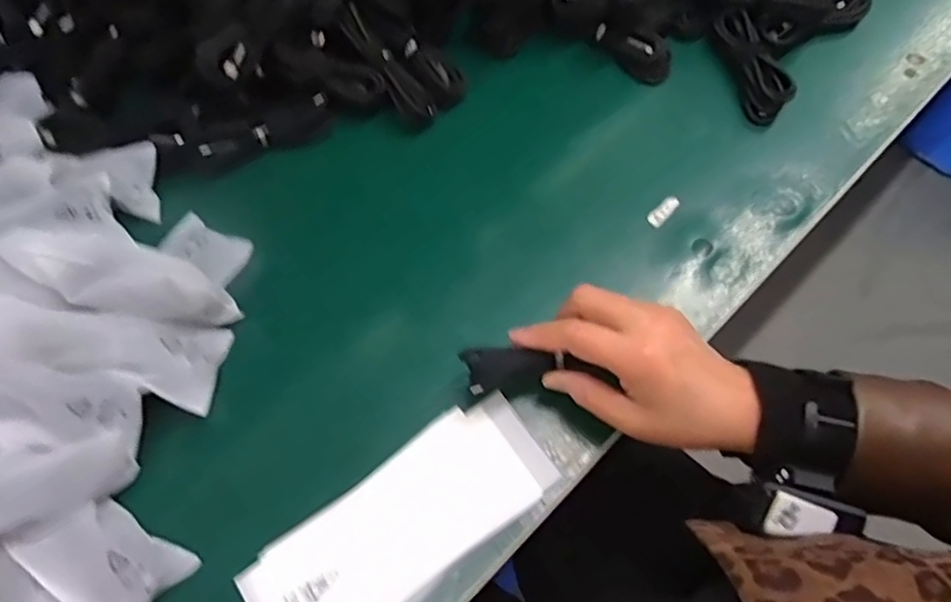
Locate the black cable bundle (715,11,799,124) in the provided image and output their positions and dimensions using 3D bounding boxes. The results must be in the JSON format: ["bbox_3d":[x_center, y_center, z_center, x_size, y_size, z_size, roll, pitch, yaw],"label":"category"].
[{"bbox_3d":[0.226,-0.194,0.497,0.027,0.033,0.098,-14,70,-5],"label":"black cable bundle"}]

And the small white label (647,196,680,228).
[{"bbox_3d":[0.145,-0.070,0.469,0.013,0.005,0.029,42,75,14],"label":"small white label"}]

